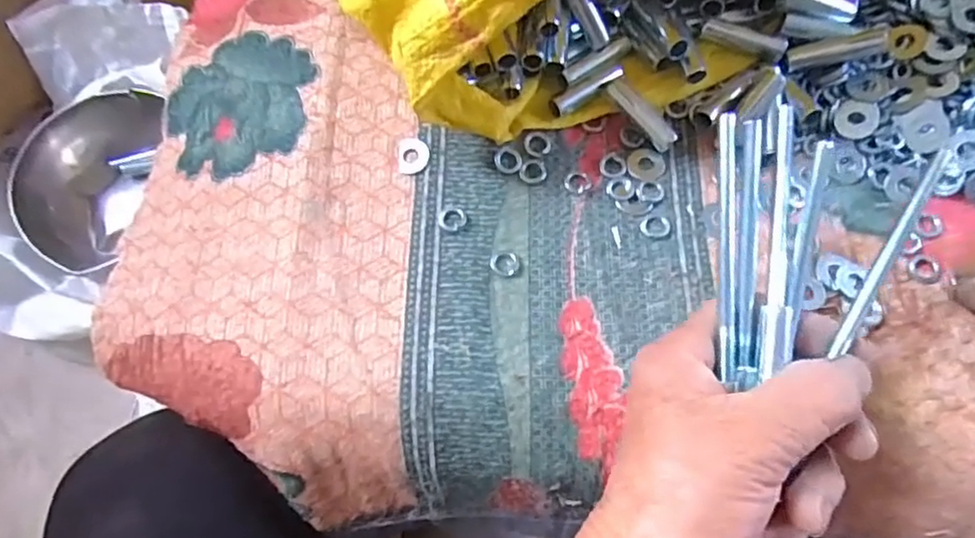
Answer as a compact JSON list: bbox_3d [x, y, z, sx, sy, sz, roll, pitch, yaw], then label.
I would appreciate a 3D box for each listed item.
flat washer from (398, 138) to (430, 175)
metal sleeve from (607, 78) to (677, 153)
[{"bbox_3d":[-0.037,-0.057,0.300,0.016,0.004,0.020,-5,71,1],"label":"flat washer"},{"bbox_3d":[0.077,-0.077,0.301,0.010,0.006,0.042,-43,91,-11],"label":"metal sleeve"}]

